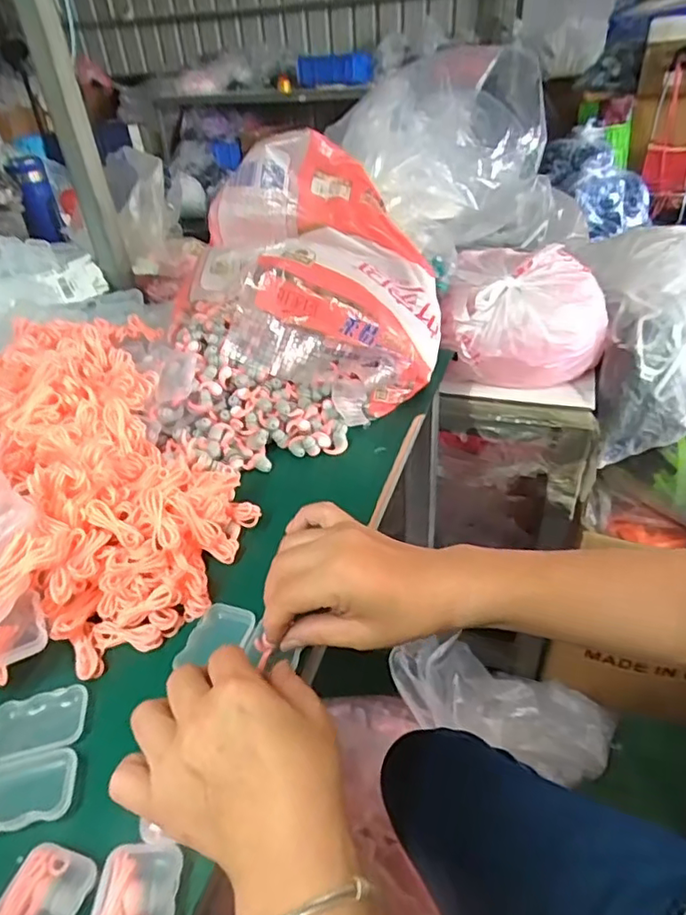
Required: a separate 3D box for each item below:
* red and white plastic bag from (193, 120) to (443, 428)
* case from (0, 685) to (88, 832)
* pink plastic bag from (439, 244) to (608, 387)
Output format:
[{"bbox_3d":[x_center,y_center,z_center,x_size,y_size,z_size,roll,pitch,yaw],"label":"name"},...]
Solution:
[{"bbox_3d":[-0.032,-0.187,0.600,0.261,0.194,0.260,1,37,7],"label":"red and white plastic bag"},{"bbox_3d":[-0.175,0.167,0.322,0.053,0.008,0.076,-10,37,-7],"label":"case"},{"bbox_3d":[0.237,-0.188,0.756,0.199,0.126,0.173,7,39,14],"label":"pink plastic bag"}]

